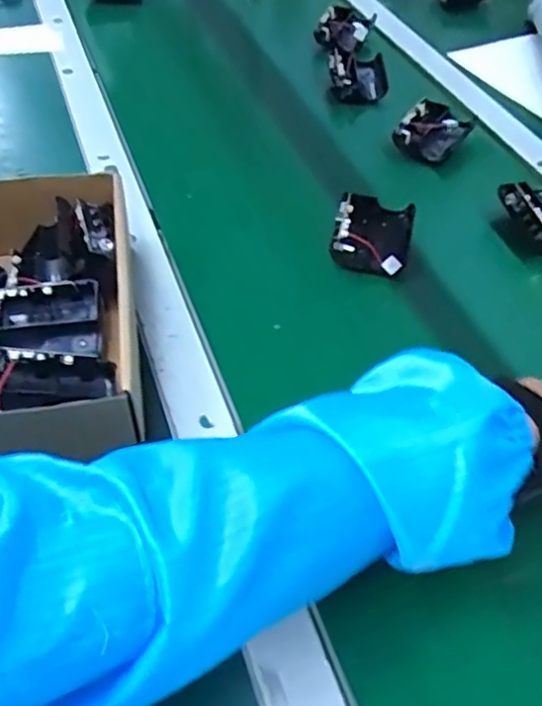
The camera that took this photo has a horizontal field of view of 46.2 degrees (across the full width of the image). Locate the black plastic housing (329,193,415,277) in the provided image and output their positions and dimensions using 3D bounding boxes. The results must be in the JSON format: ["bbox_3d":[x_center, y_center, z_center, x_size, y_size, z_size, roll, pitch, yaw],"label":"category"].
[{"bbox_3d":[0.092,-0.108,0.571,0.064,0.035,0.076,14,51,8],"label":"black plastic housing"}]

